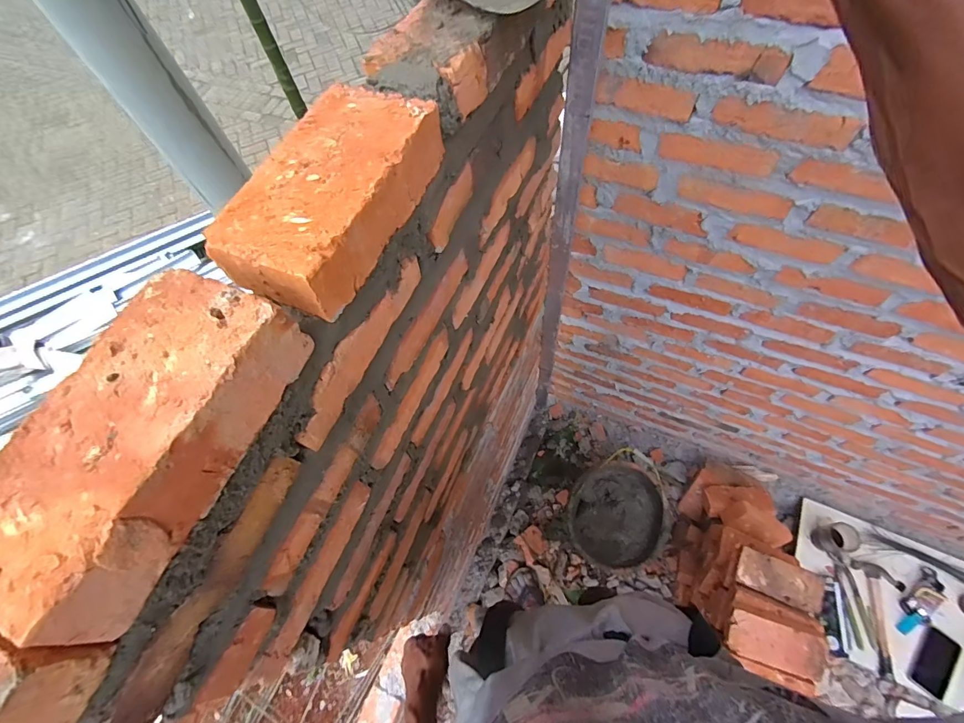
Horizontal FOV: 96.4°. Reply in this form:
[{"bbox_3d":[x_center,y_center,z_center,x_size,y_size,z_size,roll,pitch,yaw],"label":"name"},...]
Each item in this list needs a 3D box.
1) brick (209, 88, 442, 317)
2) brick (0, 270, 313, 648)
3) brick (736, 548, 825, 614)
[{"bbox_3d":[-0.095,-0.105,0.277,0.078,0.042,0.166,20,65,14],"label":"brick"},{"bbox_3d":[-0.164,0.033,0.209,0.080,0.040,0.155,18,65,13],"label":"brick"},{"bbox_3d":[0.609,0.445,0.880,0.144,0.039,0.073,19,65,14],"label":"brick"}]

